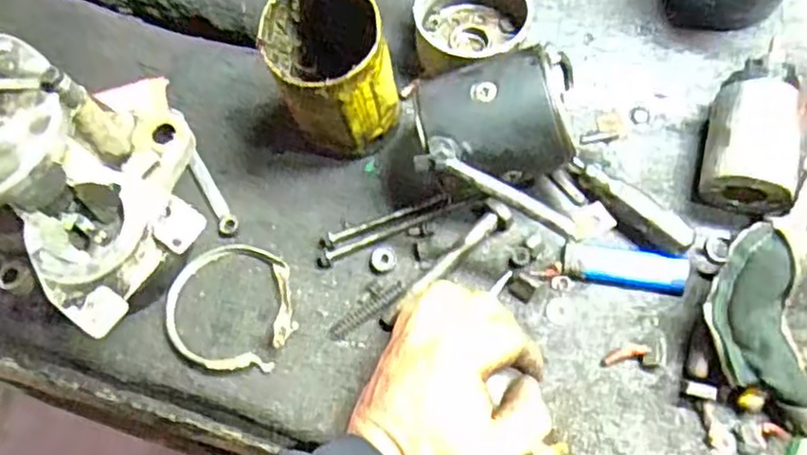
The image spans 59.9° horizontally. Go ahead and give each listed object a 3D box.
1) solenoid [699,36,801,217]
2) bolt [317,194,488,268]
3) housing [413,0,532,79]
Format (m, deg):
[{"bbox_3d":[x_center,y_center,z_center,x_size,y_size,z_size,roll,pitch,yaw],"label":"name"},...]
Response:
[{"bbox_3d":[0.229,-0.060,0.464,0.055,0.047,0.106,15,70,9],"label":"solenoid"},{"bbox_3d":[-0.002,0.000,0.485,0.122,0.007,0.009,-22,69,-6],"label":"bolt"},{"bbox_3d":[0.050,-0.147,0.506,0.082,0.045,0.077,2,68,4],"label":"housing"}]

